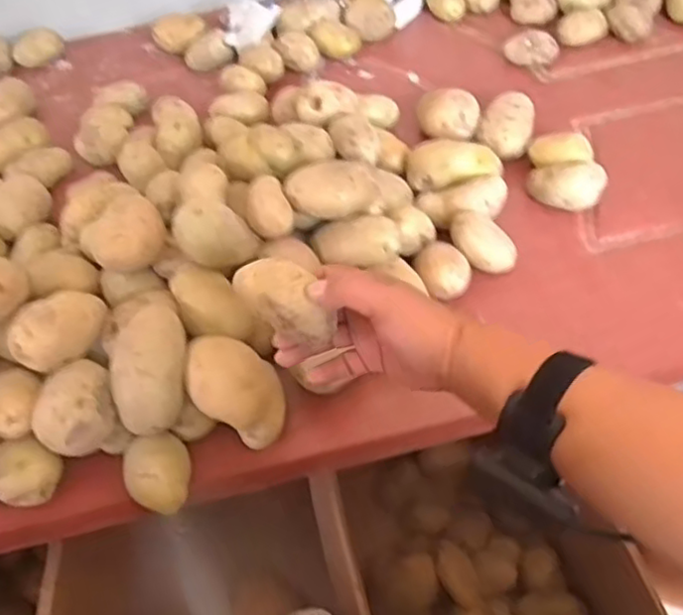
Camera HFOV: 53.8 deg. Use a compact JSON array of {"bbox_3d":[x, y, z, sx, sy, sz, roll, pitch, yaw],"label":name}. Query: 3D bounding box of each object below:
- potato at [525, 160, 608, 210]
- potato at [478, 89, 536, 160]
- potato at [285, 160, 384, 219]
[{"bbox_3d":[0.237,-0.131,0.713,0.077,0.048,0.050,13,55,14],"label":"potato"},{"bbox_3d":[0.188,-0.202,0.767,0.056,0.053,0.074,13,55,14],"label":"potato"},{"bbox_3d":[-0.005,-0.107,0.617,0.087,0.038,0.043,-8,53,-1],"label":"potato"}]

